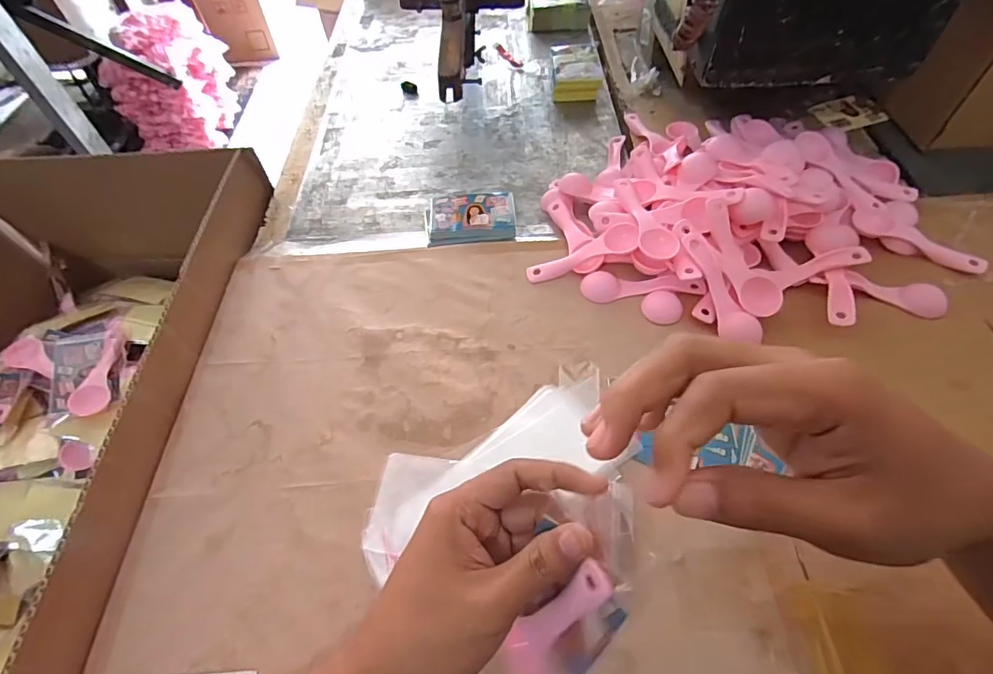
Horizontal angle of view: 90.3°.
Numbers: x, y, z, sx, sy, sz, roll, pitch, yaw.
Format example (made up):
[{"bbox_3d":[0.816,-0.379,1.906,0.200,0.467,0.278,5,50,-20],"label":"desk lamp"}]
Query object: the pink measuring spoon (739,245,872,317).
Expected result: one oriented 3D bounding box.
[{"bbox_3d":[0.267,-0.053,0.437,0.124,0.021,0.037,-23,56,-13],"label":"pink measuring spoon"}]

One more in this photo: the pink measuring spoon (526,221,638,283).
[{"bbox_3d":[0.083,-0.079,0.474,0.109,0.011,0.029,-22,53,10],"label":"pink measuring spoon"}]

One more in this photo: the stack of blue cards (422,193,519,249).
[{"bbox_3d":[-0.028,-0.131,0.540,0.095,0.012,0.080,-4,54,1],"label":"stack of blue cards"}]

